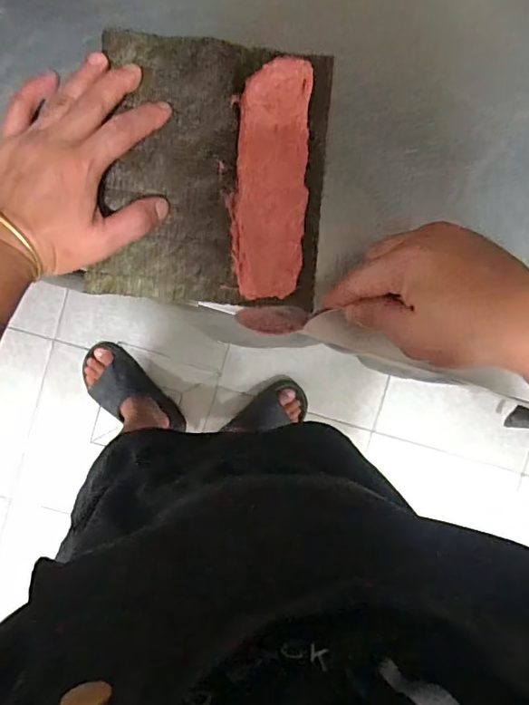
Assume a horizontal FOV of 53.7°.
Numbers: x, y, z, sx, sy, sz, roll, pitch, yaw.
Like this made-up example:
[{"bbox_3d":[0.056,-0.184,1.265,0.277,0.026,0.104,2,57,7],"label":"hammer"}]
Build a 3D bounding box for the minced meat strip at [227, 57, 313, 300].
[{"bbox_3d":[0.006,-0.135,0.414,0.058,0.014,0.180,5,94,-3],"label":"minced meat strip"}]

